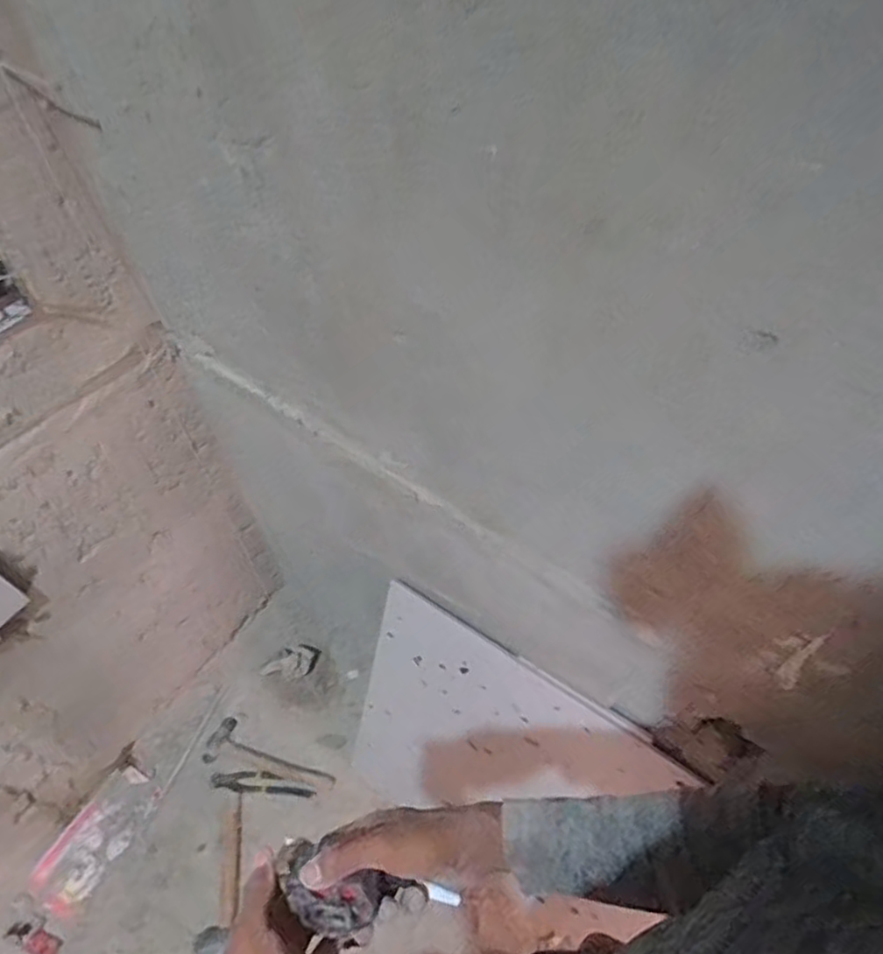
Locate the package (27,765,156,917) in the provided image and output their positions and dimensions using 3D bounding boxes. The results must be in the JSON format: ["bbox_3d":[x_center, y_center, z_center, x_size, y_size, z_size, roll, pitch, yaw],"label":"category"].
[{"bbox_3d":[-0.697,0.728,1.357,0.122,0.034,0.268,26,61,18],"label":"package"}]

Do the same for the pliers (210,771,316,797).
[{"bbox_3d":[-0.378,0.649,1.423,0.221,0.013,0.044,4,57,5],"label":"pliers"}]

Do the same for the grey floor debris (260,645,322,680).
[{"bbox_3d":[-0.339,0.419,1.501,0.133,0.076,0.060,-21,58,-11],"label":"grey floor debris"}]

